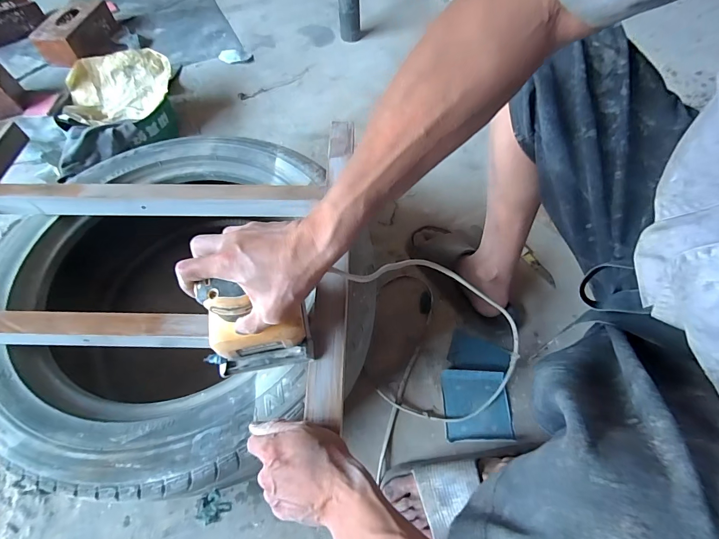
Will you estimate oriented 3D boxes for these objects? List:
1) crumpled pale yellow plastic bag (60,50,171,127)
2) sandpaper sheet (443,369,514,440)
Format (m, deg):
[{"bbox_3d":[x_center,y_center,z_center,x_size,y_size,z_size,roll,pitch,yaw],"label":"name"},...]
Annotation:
[{"bbox_3d":[-0.629,-0.475,0.953,0.263,0.087,0.171,-18,61,-9],"label":"crumpled pale yellow plastic bag"},{"bbox_3d":[0.203,0.234,0.632,0.110,0.008,0.115,0,57,3],"label":"sandpaper sheet"}]

